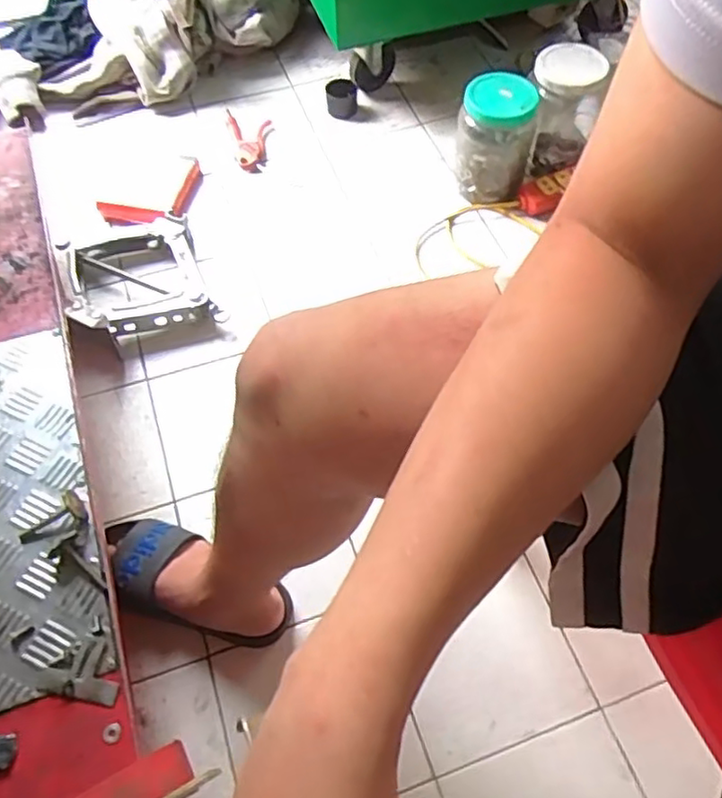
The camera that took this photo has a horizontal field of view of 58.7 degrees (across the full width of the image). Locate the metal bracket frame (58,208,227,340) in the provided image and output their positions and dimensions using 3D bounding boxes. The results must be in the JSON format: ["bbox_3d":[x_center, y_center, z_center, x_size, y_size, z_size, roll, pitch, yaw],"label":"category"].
[{"bbox_3d":[-0.335,-0.179,0.969,0.196,0.056,0.224,-23,62,-13],"label":"metal bracket frame"}]

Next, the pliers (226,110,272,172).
[{"bbox_3d":[-0.212,-0.472,1.175,0.078,0.016,0.151,1,60,1],"label":"pliers"}]

